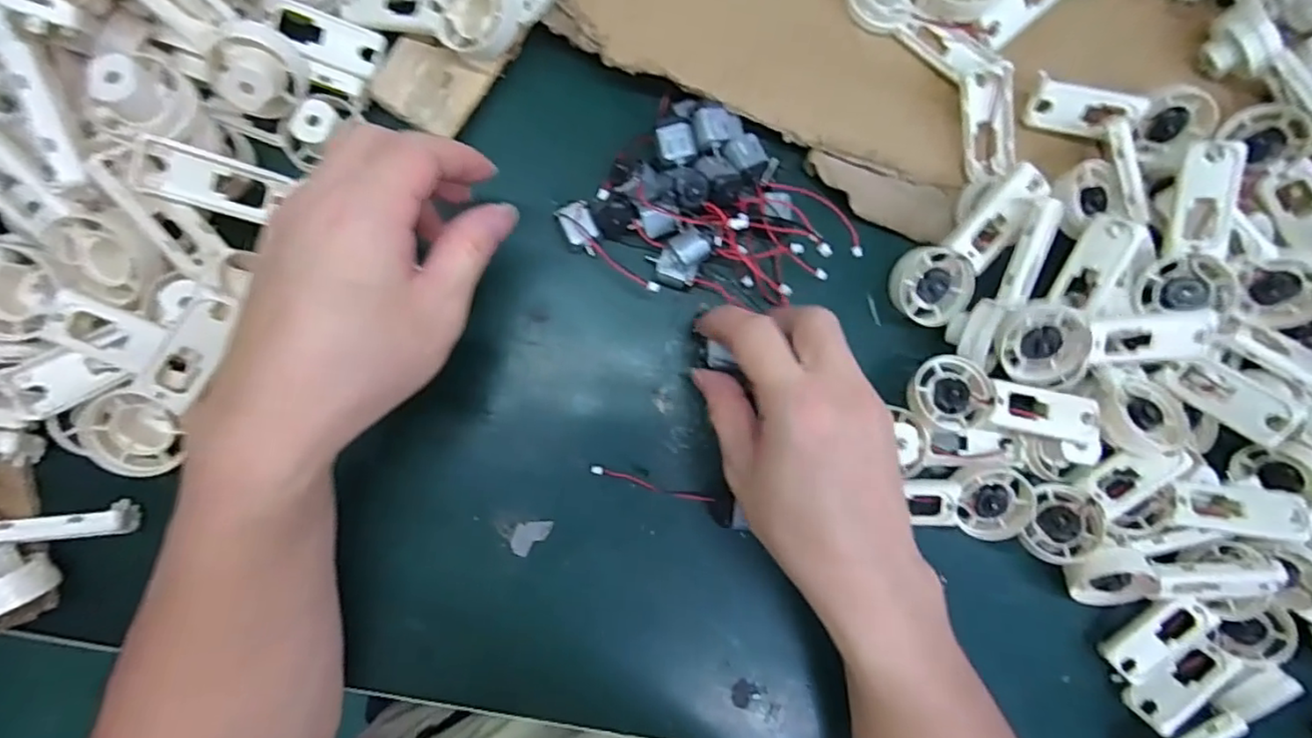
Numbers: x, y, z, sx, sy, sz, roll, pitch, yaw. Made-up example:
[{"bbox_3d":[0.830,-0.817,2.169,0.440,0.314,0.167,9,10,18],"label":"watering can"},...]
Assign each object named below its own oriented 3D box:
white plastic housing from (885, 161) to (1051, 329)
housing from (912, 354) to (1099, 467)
[{"bbox_3d":[0.163,-0.065,0.334,0.042,0.019,0.094,38,103,-3],"label":"white plastic housing"},{"bbox_3d":[0.185,0.021,0.330,0.099,0.014,0.038,17,84,-5],"label":"housing"}]

